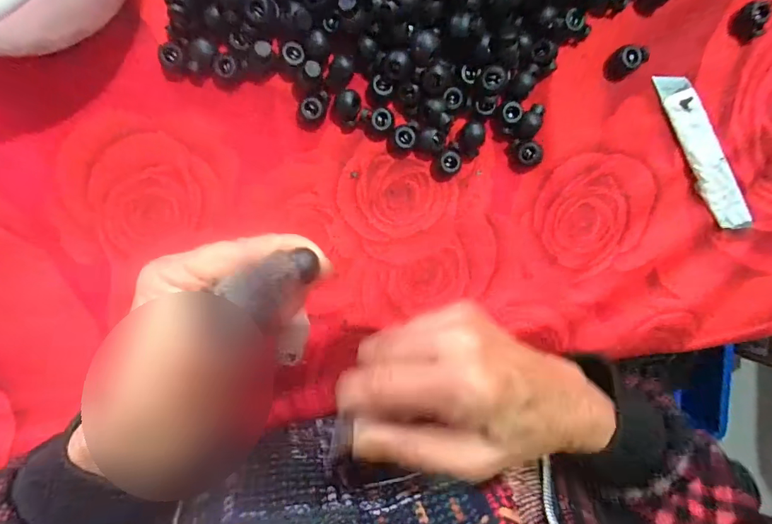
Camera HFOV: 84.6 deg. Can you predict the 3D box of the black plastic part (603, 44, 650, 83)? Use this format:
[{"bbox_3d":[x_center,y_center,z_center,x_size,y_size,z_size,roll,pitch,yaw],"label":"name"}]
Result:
[{"bbox_3d":[0.134,-0.113,0.239,0.021,0.009,0.016,-43,98,3],"label":"black plastic part"}]

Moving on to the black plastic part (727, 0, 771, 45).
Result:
[{"bbox_3d":[0.206,-0.136,0.239,0.013,0.013,0.019,-24,98,0],"label":"black plastic part"}]

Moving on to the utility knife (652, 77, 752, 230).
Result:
[{"bbox_3d":[0.189,-0.065,0.251,0.020,0.006,0.100,-28,98,1],"label":"utility knife"}]

